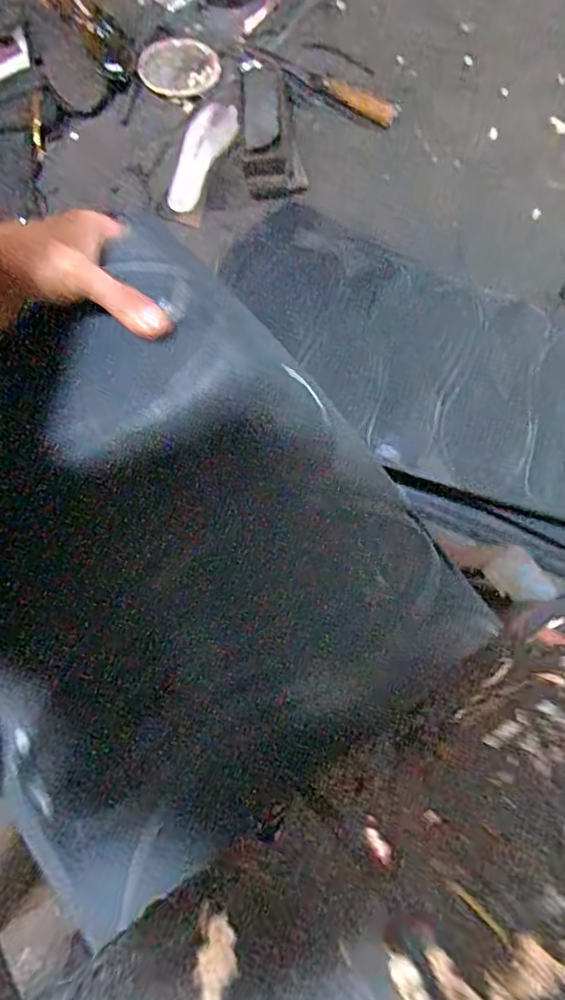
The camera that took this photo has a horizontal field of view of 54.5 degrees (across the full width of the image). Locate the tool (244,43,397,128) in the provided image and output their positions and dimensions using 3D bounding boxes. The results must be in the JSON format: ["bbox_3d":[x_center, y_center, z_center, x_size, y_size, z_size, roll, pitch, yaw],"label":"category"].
[{"bbox_3d":[0.055,-0.665,0.864,0.287,0.036,0.033,40,74,14],"label":"tool"}]

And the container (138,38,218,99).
[{"bbox_3d":[-0.166,-0.711,0.898,0.115,0.027,0.115,0,69,0],"label":"container"}]

